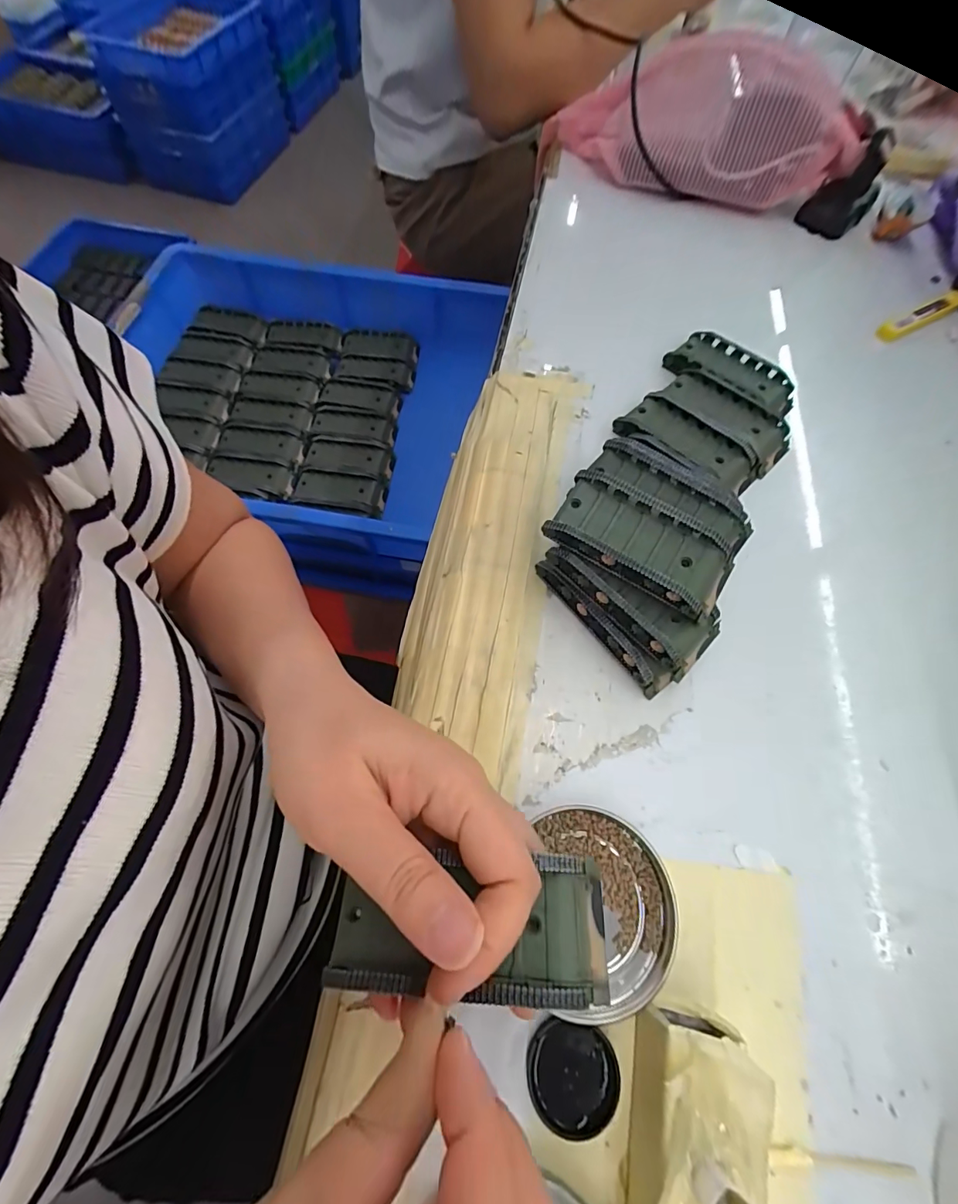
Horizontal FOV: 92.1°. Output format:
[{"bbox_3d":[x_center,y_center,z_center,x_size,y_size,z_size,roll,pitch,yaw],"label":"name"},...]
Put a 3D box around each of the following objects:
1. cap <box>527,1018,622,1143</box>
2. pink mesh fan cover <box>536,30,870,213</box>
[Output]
[{"bbox_3d":[0.038,0.190,0.185,0.036,0.006,0.031,10,65,5],"label":"cap"},{"bbox_3d":[0.224,-0.496,0.476,0.313,0.090,0.154,11,64,1],"label":"pink mesh fan cover"}]

